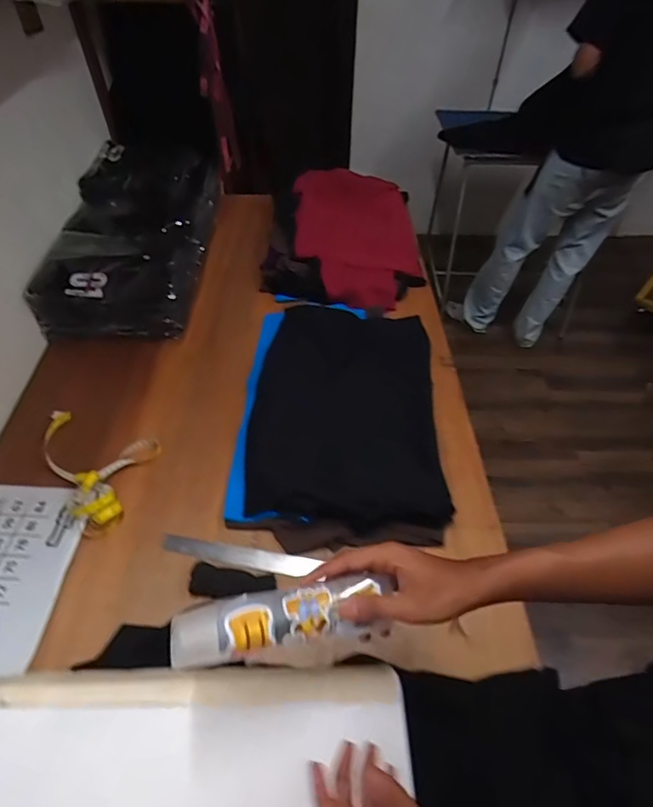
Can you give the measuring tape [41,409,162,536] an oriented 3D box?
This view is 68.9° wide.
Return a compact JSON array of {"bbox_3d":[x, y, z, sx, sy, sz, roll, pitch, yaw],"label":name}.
[{"bbox_3d":[-0.439,0.107,0.833,0.248,0.040,0.195,14,50,11],"label":"measuring tape"}]

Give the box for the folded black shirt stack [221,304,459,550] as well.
[{"bbox_3d":[0.029,0.000,0.926,0.375,0.050,0.569,2,49,0],"label":"folded black shirt stack"}]

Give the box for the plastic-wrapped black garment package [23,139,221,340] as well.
[{"bbox_3d":[-0.469,-0.466,1.243,0.316,0.163,0.727,0,49,-1],"label":"plastic-wrapped black garment package"}]

